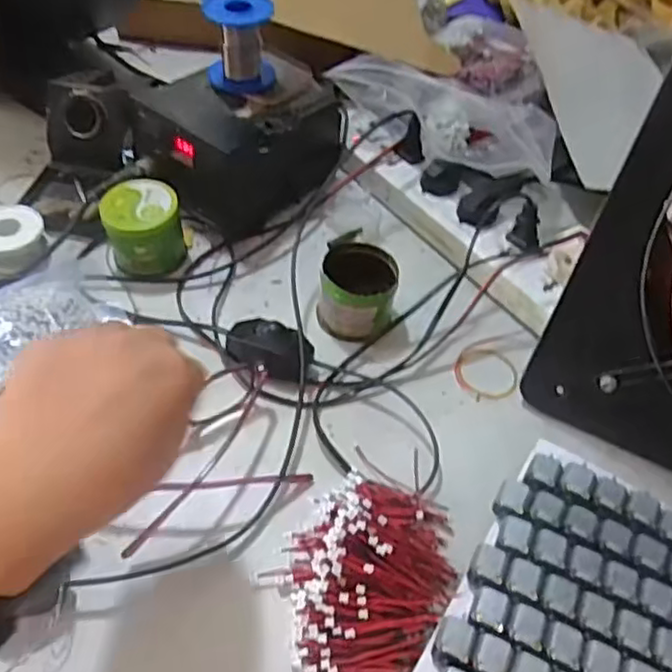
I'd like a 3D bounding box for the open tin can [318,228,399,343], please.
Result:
[{"bbox_3d":[0.016,-0.033,0.500,0.055,0.052,0.060,12,53,6],"label":"open tin can"}]

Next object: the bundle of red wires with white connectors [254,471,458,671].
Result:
[{"bbox_3d":[0.017,0.135,0.379,0.090,0.034,0.119,29,57,18],"label":"bundle of red wires with white connectors"}]

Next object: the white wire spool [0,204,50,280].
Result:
[{"bbox_3d":[-0.258,-0.076,0.528,0.055,0.027,0.059,2,53,-2],"label":"white wire spool"}]

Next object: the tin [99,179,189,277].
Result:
[{"bbox_3d":[-0.150,-0.084,0.526,0.057,0.052,0.057,-8,54,-9],"label":"tin"}]

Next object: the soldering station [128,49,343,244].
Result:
[{"bbox_3d":[-0.077,-0.170,0.573,0.112,0.090,0.151,37,59,22],"label":"soldering station"}]

